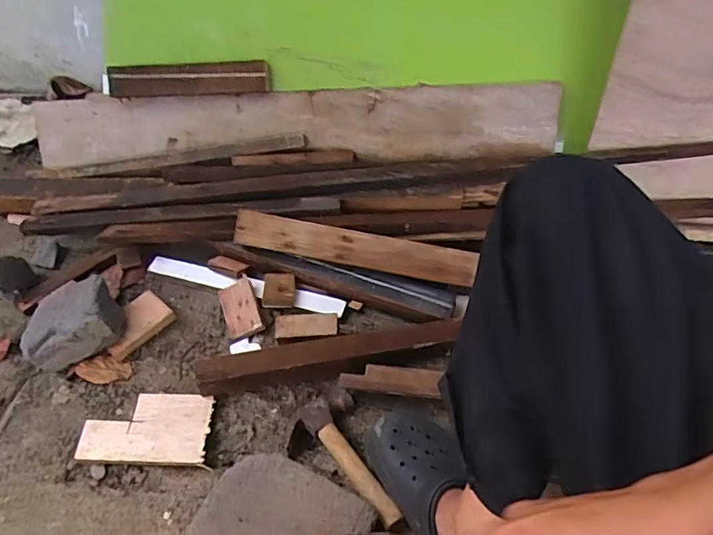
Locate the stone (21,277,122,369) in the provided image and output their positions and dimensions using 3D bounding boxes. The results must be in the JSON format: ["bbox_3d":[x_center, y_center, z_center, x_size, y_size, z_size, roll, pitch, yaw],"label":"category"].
[{"bbox_3d":[-0.441,0.092,0.821,0.145,0.088,0.089,-21,55,-18],"label":"stone"}]

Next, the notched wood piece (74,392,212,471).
[{"bbox_3d":[-0.303,0.232,0.772,0.178,0.017,0.101,3,51,0],"label":"notched wood piece"}]

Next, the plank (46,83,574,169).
[{"bbox_3d":[-0.117,-0.270,1.020,0.983,0.134,0.038,-1,30,3],"label":"plank"}]

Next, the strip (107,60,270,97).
[{"bbox_3d":[-0.312,-0.356,1.001,0.298,0.059,0.035,1,51,1],"label":"strip"}]

